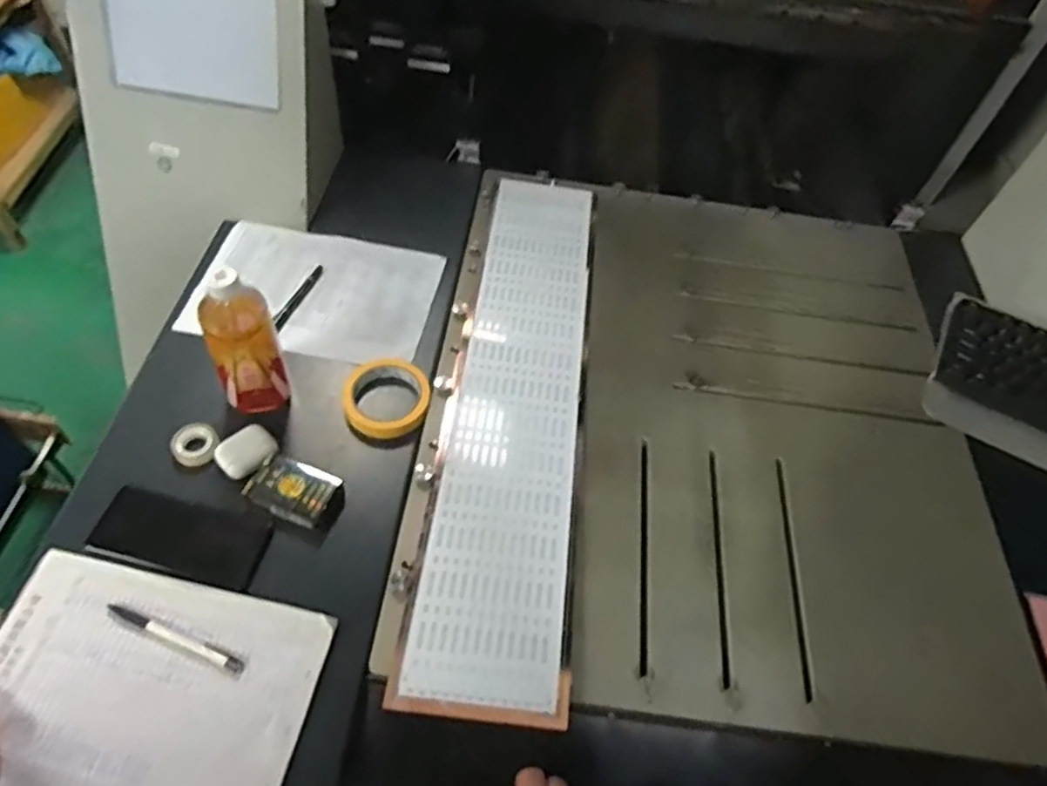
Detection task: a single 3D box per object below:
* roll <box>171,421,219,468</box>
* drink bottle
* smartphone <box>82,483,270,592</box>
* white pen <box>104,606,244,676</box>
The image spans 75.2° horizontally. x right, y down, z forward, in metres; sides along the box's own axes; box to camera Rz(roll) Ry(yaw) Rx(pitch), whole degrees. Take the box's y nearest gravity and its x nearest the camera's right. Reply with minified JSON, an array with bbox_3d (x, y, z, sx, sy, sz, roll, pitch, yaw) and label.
[{"bbox_3d":[-0.352,0.054,0.729,0.045,0.013,0.049,2,54,-3],"label":"roll"},{"bbox_3d":[-0.296,-0.057,0.712,0.071,0.168,0.064,-18,58,-16],"label":"drink bottle"},{"bbox_3d":[-0.337,0.141,0.667,0.164,0.008,0.070,13,55,5],"label":"smartphone"},{"bbox_3d":[-0.312,0.220,0.612,0.135,0.008,0.013,20,56,10],"label":"white pen"}]

